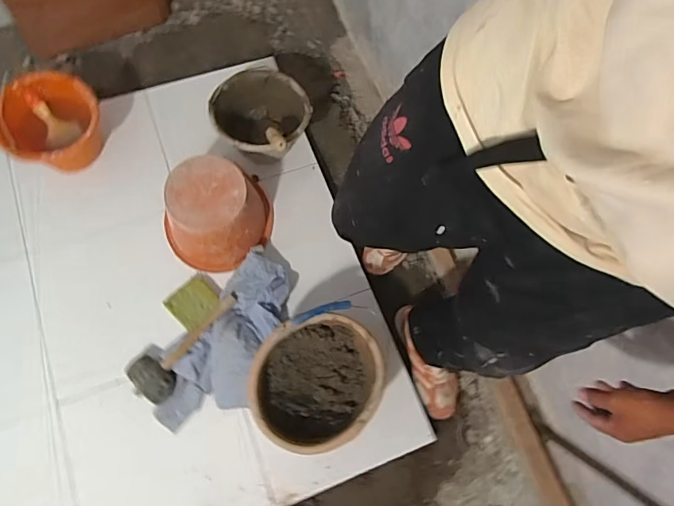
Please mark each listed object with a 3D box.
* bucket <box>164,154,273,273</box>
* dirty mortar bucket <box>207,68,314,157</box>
[{"bbox_3d":[-0.298,-0.097,1.183,0.267,0.200,0.220,-13,69,-8],"label":"bucket"},{"bbox_3d":[-0.208,-0.359,1.297,0.247,0.183,0.236,1,70,-3],"label":"dirty mortar bucket"}]

